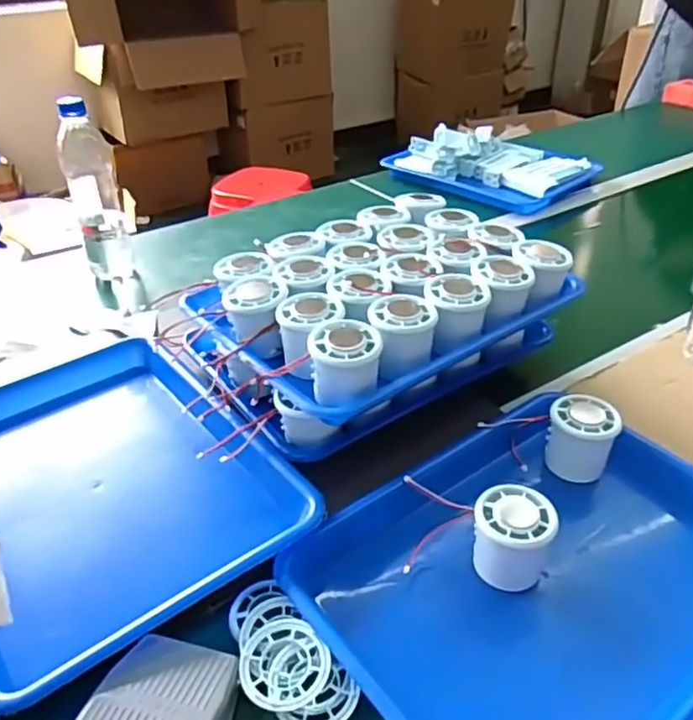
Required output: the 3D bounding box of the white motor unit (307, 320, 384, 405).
[{"bbox_3d":[-0.001,0.002,0.512,0.054,0.051,0.054,-2,35,-1],"label":"white motor unit"}]

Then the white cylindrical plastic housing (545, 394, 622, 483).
[{"bbox_3d":[0.200,0.067,0.554,0.053,0.053,0.050,-1,35,1],"label":"white cylindrical plastic housing"}]

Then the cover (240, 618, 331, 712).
[{"bbox_3d":[-0.039,0.195,0.415,0.055,0.011,0.057,-1,35,1],"label":"cover"}]

